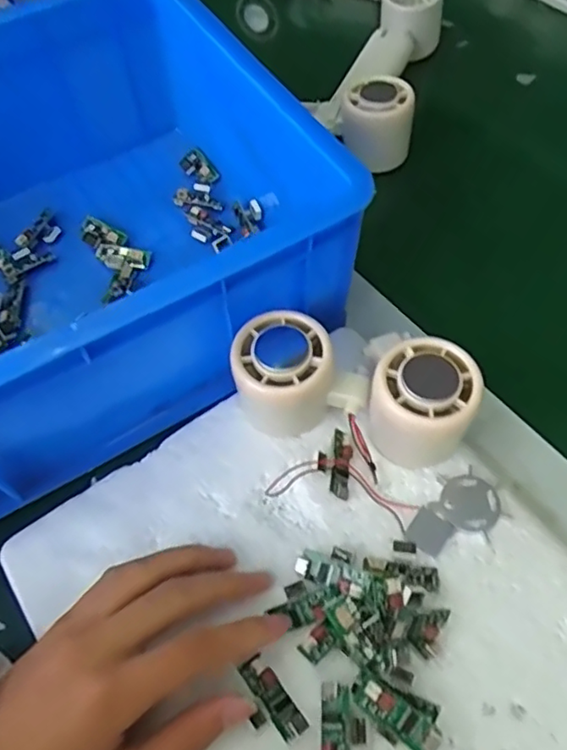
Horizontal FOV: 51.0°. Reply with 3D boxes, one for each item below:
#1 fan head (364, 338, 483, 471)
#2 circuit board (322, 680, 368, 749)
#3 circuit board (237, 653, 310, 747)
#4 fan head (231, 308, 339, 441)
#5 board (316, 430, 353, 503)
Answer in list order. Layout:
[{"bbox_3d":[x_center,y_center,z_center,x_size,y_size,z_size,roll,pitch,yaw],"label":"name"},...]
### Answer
[{"bbox_3d":[0.078,0.016,0.329,0.053,0.055,0.051,-2,59,3],"label":"fan head"},{"bbox_3d":[0.028,0.162,0.270,0.019,0.007,0.039,-1,59,3],"label":"circuit board"},{"bbox_3d":[-0.007,0.152,0.275,0.019,0.004,0.038,-35,63,-16],"label":"circuit board"},{"bbox_3d":[0.000,0.002,0.344,0.054,0.059,0.050,-15,59,-6],"label":"fan head"},{"bbox_3d":[0.029,0.049,0.337,0.020,0.011,0.038,7,60,7],"label":"board"}]

